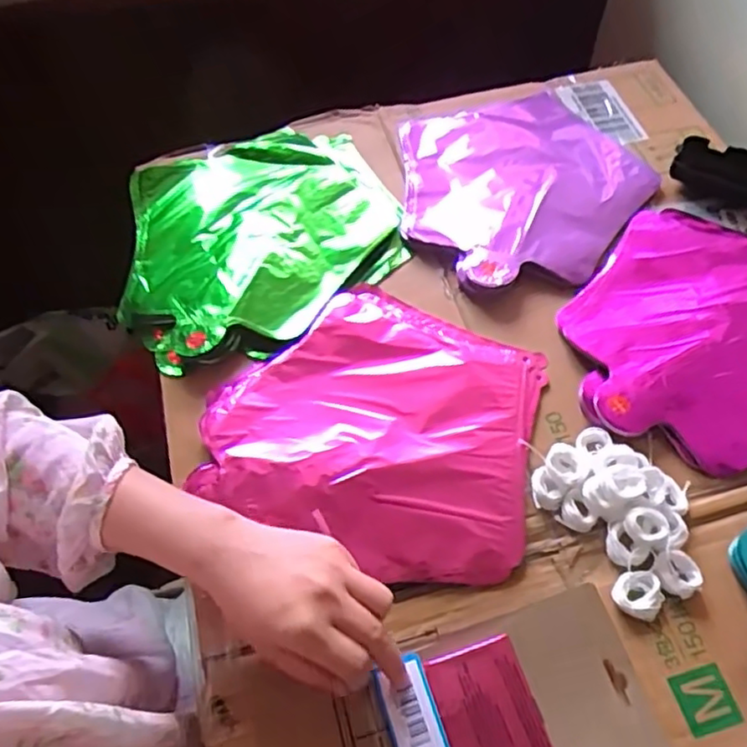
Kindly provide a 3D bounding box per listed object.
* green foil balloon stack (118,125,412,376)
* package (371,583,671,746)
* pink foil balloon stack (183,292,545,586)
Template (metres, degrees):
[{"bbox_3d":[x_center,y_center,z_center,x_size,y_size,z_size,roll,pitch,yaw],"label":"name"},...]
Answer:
[{"bbox_3d":[-0.112,-0.126,0.571,0.257,0.023,0.232,-37,65,-18],"label":"green foil balloon stack"},{"bbox_3d":[0.088,0.205,0.372,0.148,0.018,0.112,-17,61,-8],"label":"package"},{"bbox_3d":[0.008,0.033,0.468,0.230,0.012,0.203,21,63,13],"label":"pink foil balloon stack"}]

